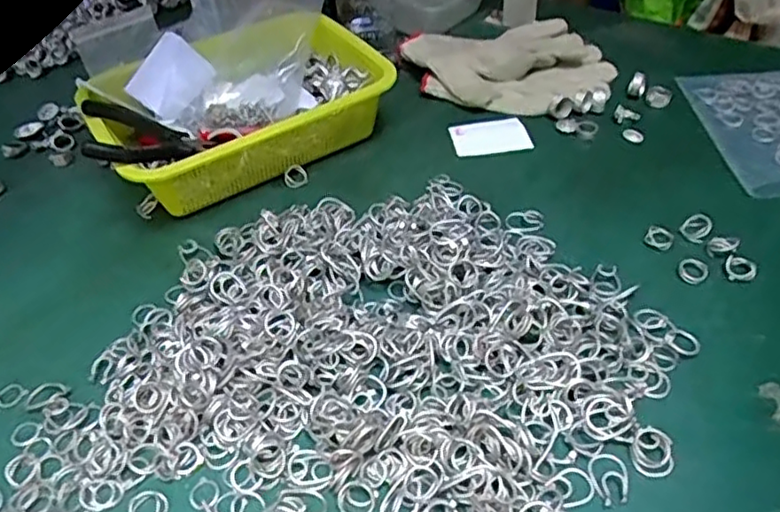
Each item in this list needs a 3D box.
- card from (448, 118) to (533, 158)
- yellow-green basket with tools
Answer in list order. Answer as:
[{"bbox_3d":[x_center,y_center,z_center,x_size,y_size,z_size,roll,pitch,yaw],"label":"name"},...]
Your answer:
[{"bbox_3d":[0.100,-0.121,0.668,0.073,0.006,0.050,-8,51,1],"label":"card"},{"bbox_3d":[-0.152,-0.147,0.646,0.280,0.079,0.181,-25,48,-19],"label":"yellow-green basket with tools"}]

